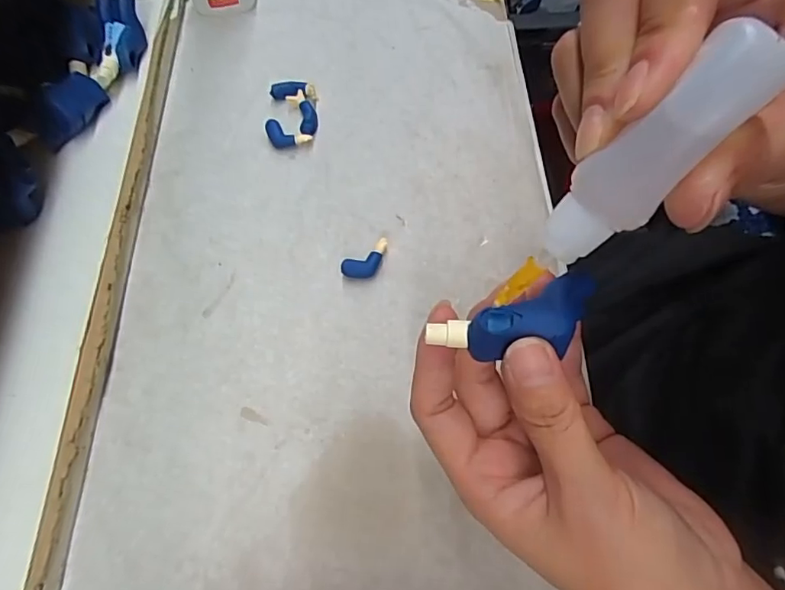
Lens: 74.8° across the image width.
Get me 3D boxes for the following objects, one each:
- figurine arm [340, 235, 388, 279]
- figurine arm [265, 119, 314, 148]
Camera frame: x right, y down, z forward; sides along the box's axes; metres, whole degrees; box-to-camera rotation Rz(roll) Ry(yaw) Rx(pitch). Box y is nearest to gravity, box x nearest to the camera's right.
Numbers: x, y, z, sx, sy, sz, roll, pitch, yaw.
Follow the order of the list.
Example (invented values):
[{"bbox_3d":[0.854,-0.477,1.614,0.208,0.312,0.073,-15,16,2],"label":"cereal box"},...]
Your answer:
[{"bbox_3d":[-0.012,-0.017,0.264,0.028,0.008,0.012,-35,69,-12],"label":"figurine arm"},{"bbox_3d":[-0.062,-0.093,0.300,0.028,0.009,0.012,24,69,13],"label":"figurine arm"}]

